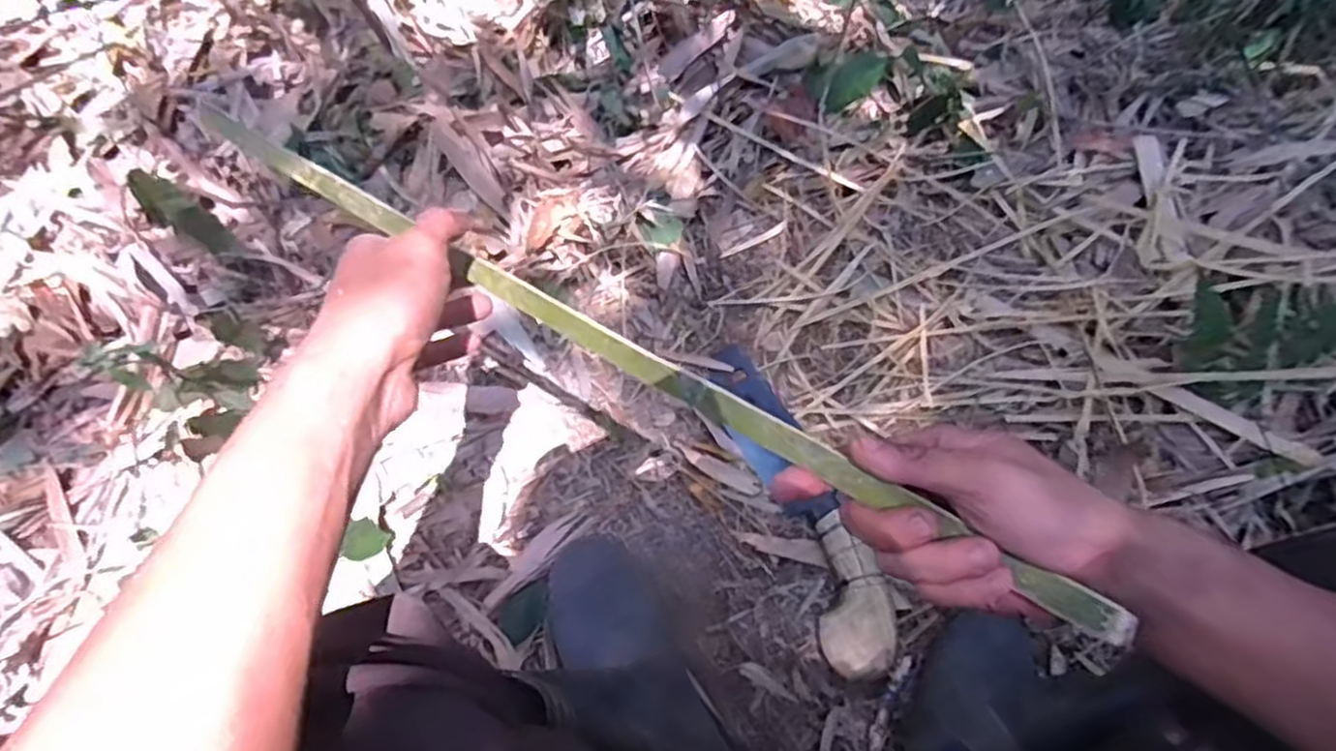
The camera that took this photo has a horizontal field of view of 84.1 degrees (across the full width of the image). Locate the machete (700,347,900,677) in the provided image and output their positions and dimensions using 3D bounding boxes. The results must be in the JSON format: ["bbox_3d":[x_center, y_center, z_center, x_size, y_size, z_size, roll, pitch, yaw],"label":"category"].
[{"bbox_3d":[0.131,0.119,0.770,0.076,0.034,0.376,-20,58,-6],"label":"machete"}]

